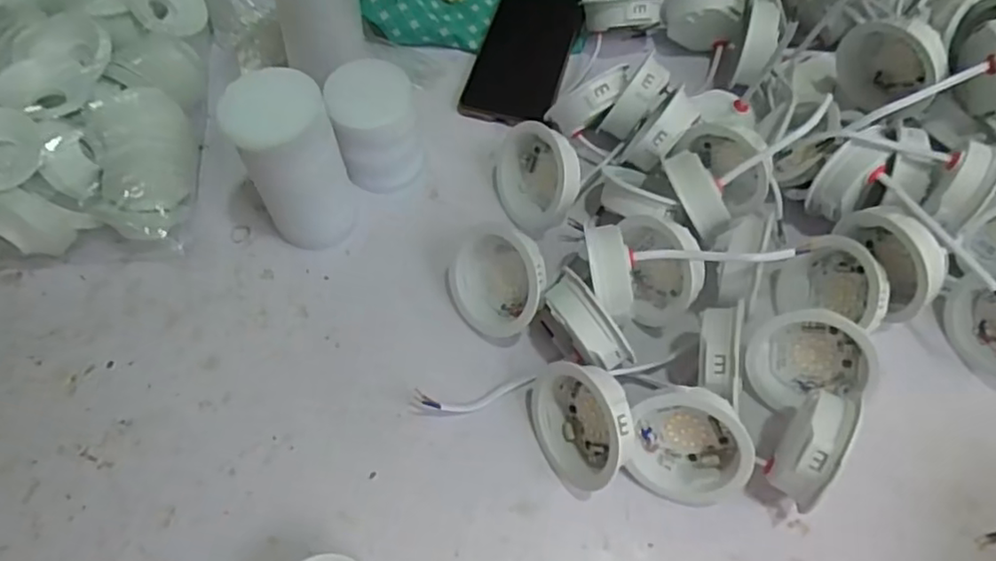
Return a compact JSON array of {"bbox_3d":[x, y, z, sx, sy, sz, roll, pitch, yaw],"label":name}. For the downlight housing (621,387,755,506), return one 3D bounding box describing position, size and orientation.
[{"bbox_3d":[0.111,0.096,0.373,0.066,0.029,0.070,25,104,26],"label":"downlight housing"}]

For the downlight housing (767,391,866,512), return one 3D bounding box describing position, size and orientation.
[{"bbox_3d":[0.168,0.098,0.365,0.028,0.068,0.059,27,64,14],"label":"downlight housing"}]

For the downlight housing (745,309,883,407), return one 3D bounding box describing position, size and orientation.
[{"bbox_3d":[0.191,0.045,0.399,0.020,0.066,0.053,-36,102,-55],"label":"downlight housing"}]

